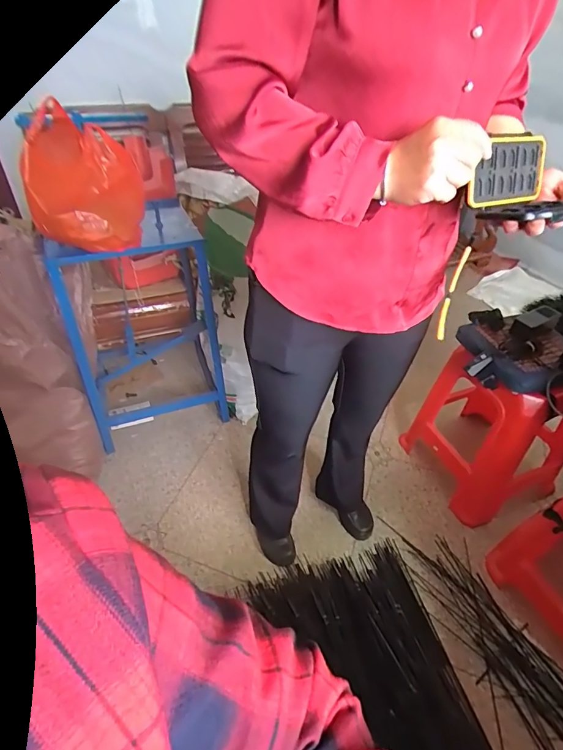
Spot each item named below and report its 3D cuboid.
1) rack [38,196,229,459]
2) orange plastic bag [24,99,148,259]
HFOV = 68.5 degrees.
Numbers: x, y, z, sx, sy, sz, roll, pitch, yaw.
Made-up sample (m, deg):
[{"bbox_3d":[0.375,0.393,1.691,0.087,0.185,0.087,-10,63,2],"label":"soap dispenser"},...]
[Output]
[{"bbox_3d":[-0.463,-0.197,1.470,0.464,0.704,0.496,-10,42,-13],"label":"rack"},{"bbox_3d":[-0.475,-0.465,1.012,0.254,0.274,0.203,-13,43,-16],"label":"orange plastic bag"}]

